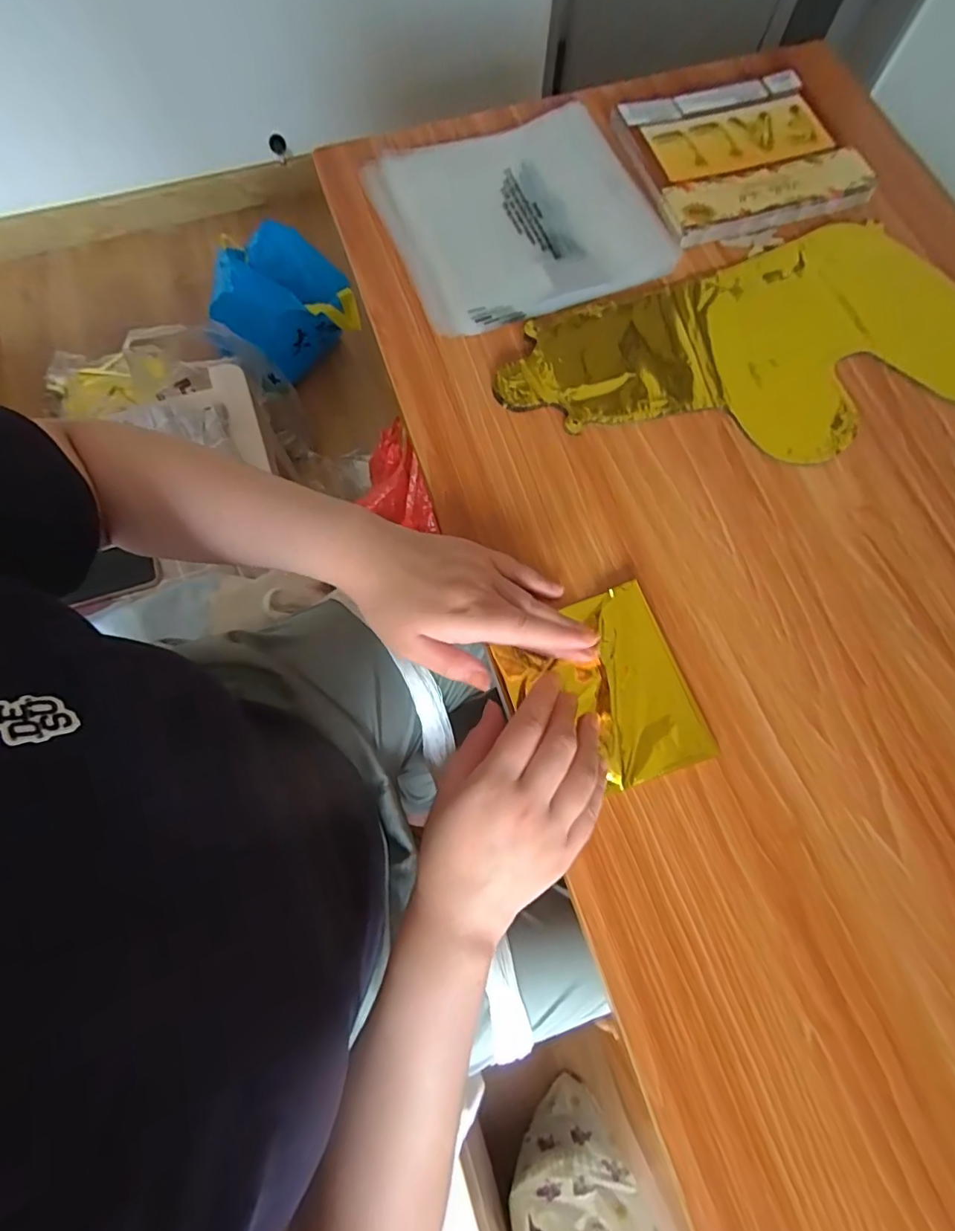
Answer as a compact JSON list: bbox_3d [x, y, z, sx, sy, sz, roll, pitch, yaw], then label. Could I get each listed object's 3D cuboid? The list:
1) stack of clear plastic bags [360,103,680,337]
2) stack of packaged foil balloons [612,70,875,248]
[{"bbox_3d":[0.032,-0.354,0.447,0.217,0.020,0.206,-20,75,-7],"label":"stack of clear plastic bags"},{"bbox_3d":[0.241,-0.427,0.475,0.193,0.019,0.164,-17,75,-6],"label":"stack of packaged foil balloons"}]

